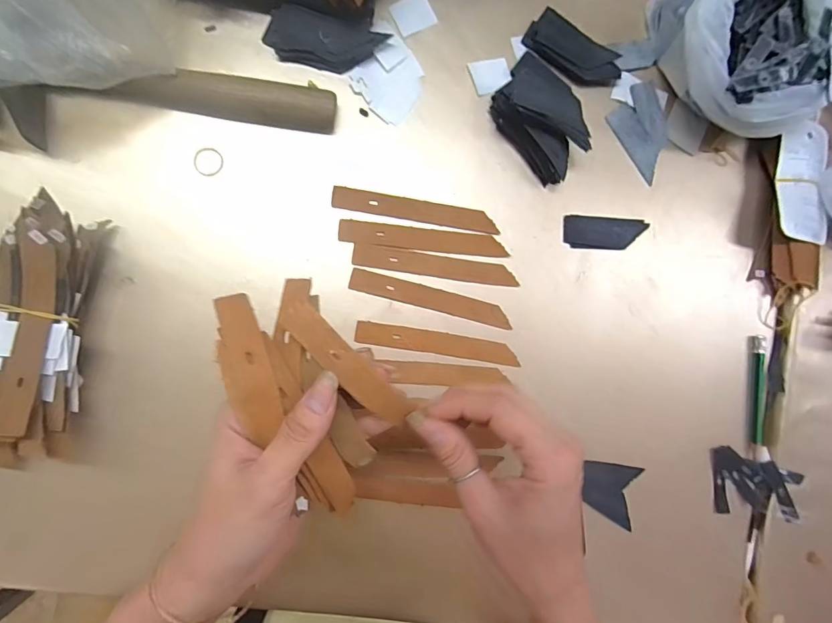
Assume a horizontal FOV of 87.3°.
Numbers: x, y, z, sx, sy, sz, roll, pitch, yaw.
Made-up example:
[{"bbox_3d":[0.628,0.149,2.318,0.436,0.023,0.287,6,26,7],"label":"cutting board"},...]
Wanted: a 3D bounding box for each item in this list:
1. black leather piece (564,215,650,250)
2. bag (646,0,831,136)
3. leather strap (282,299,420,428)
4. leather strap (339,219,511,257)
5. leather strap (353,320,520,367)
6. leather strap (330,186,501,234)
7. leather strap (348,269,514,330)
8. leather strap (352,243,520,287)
[{"bbox_3d":[0.152,-0.062,0.348,0.068,0.005,0.025,2,88,-8],"label":"black leather piece"},{"bbox_3d":[0.251,-0.196,0.333,0.114,0.076,0.124,-4,89,-8],"label":"bag"},{"bbox_3d":[-0.032,0.027,0.212,0.016,0.009,0.082,-45,104,-7],"label":"leather strap"},{"bbox_3d":[0.007,-0.054,0.326,0.125,0.004,0.018,5,88,-8],"label":"leather strap"},{"bbox_3d":[0.017,0.024,0.327,0.122,0.004,0.017,10,87,-8],"label":"leather strap"},{"bbox_3d":[0.000,-0.076,0.328,0.123,0.004,0.016,8,87,-8],"label":"leather strap"},{"bbox_3d":[0.012,-0.010,0.328,0.123,0.004,0.016,15,86,-8],"label":"leather strap"},{"bbox_3d":[0.016,-0.035,0.327,0.123,0.004,0.016,7,87,-8],"label":"leather strap"}]

